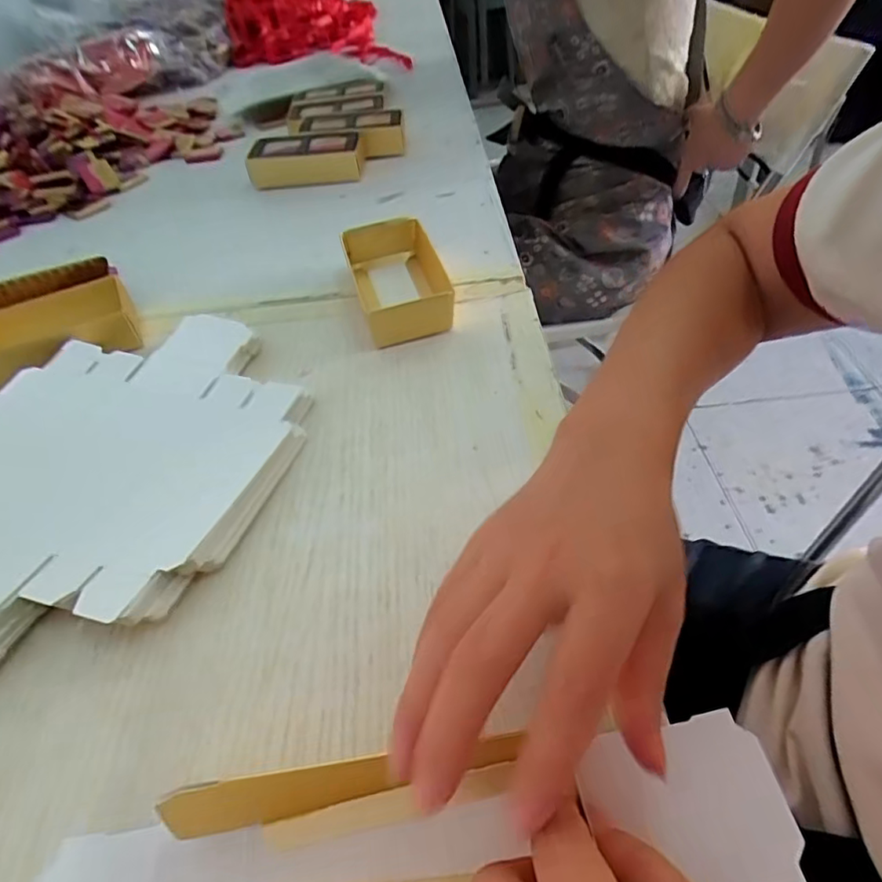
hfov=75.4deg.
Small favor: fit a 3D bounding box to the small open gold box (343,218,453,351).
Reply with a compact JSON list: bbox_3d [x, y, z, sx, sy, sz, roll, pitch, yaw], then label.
[{"bbox_3d":[-0.031,-0.121,0.427,0.065,0.035,0.119,-16,47,-7],"label":"small open gold box"}]

